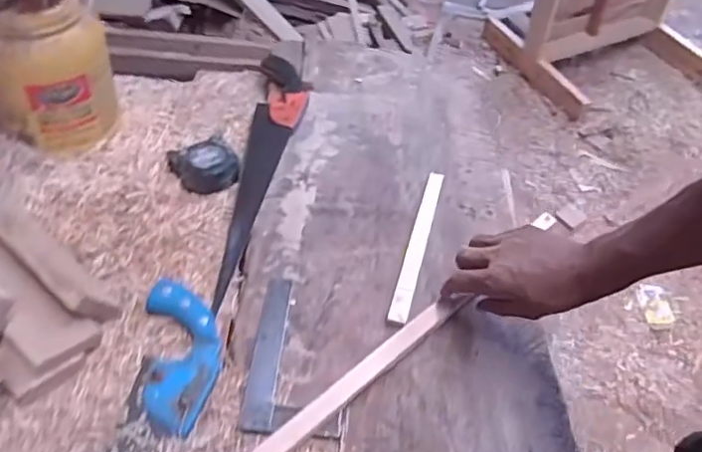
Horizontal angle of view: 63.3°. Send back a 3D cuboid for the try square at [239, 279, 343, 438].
[{"bbox_3d":[-0.056,0.133,0.614,0.098,0.009,0.186,2,47,2],"label":"try square"}]

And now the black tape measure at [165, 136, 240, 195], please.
[{"bbox_3d":[-0.202,-0.082,0.788,0.082,0.032,0.077,0,47,0],"label":"black tape measure"}]

